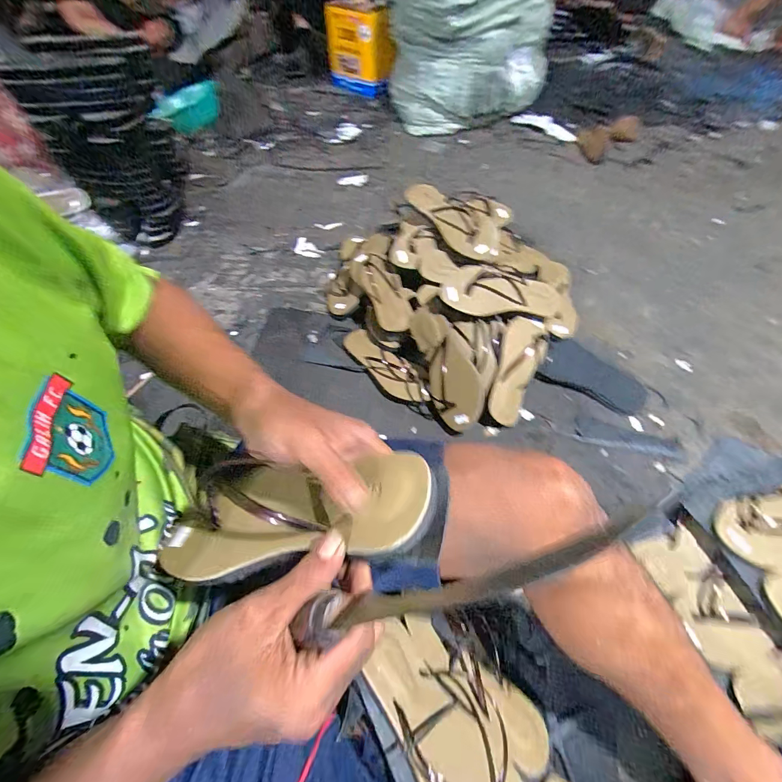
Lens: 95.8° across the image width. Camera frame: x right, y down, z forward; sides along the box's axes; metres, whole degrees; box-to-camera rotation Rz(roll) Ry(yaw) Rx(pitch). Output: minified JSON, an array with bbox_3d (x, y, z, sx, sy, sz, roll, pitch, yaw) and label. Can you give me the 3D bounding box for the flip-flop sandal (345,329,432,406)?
[{"bbox_3d":[-0.017,-0.052,0.749,0.067,0.046,0.232,-40,65,-21],"label":"flip-flop sandal"}]

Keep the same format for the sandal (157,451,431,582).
[{"bbox_3d":[-0.082,0.084,0.251,0.223,0.040,0.075,-16,53,21],"label":"sandal"}]

